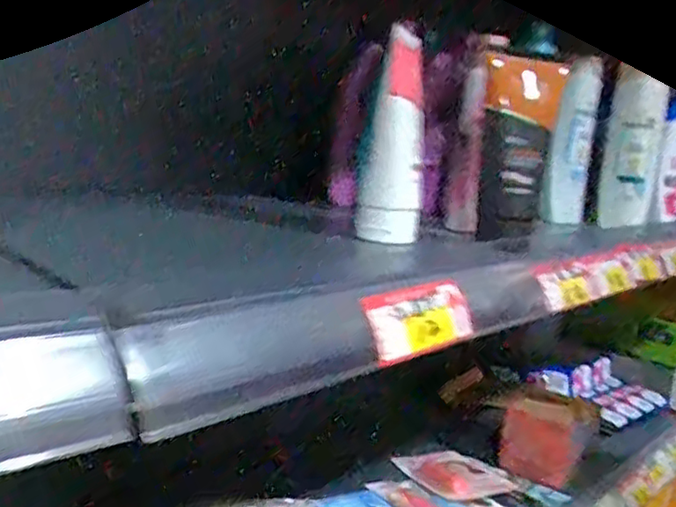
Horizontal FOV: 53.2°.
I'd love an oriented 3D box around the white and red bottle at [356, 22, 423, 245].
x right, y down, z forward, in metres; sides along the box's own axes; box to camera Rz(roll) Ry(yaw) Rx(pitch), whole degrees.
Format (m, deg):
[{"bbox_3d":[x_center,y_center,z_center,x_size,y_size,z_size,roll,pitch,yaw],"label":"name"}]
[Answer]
[{"bbox_3d":[0.041,-0.081,0.487,0.044,0.144,0.032,7,10,5],"label":"white and red bottle"}]

